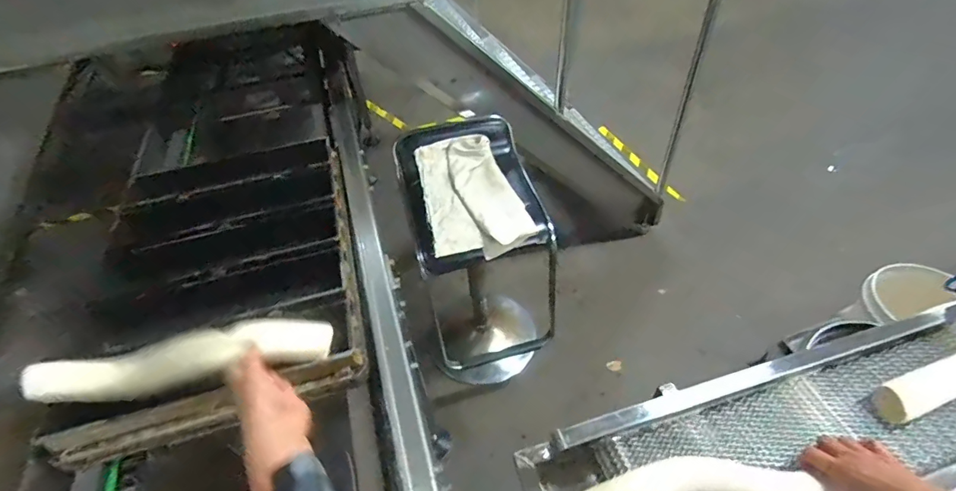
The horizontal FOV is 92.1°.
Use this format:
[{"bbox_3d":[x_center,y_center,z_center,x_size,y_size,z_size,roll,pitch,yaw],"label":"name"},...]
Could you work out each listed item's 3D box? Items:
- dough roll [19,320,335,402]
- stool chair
[{"bbox_3d":[-0.354,0.133,0.544,0.336,0.052,0.059,-9,47,-11],"label":"dough roll"},{"bbox_3d":[0.008,0.059,1.405,0.357,0.742,0.431,-11,47,-6],"label":"stool chair"}]

